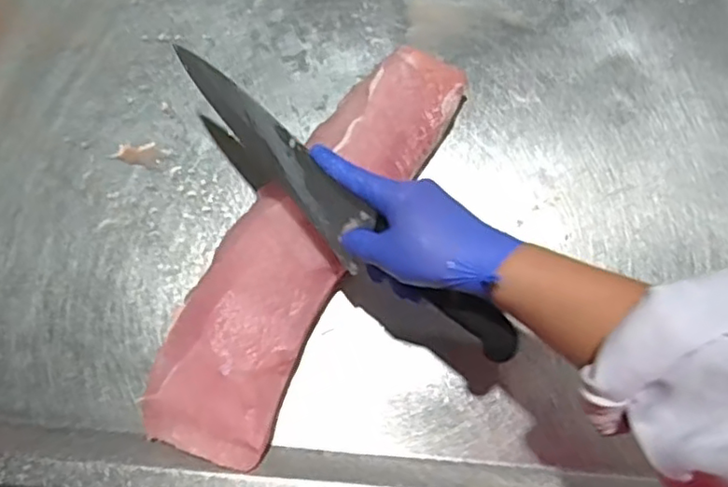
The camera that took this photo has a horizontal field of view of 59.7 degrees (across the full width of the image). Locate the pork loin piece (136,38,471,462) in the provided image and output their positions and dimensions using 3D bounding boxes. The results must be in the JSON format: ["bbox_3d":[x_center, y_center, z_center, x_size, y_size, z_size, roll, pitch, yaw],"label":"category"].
[{"bbox_3d":[-0.052,-0.004,0.559,0.116,0.056,0.392,29,79,5],"label":"pork loin piece"}]

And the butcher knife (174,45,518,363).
[{"bbox_3d":[-0.028,-0.031,0.494,0.349,0.030,0.044,42,82,13],"label":"butcher knife"}]

